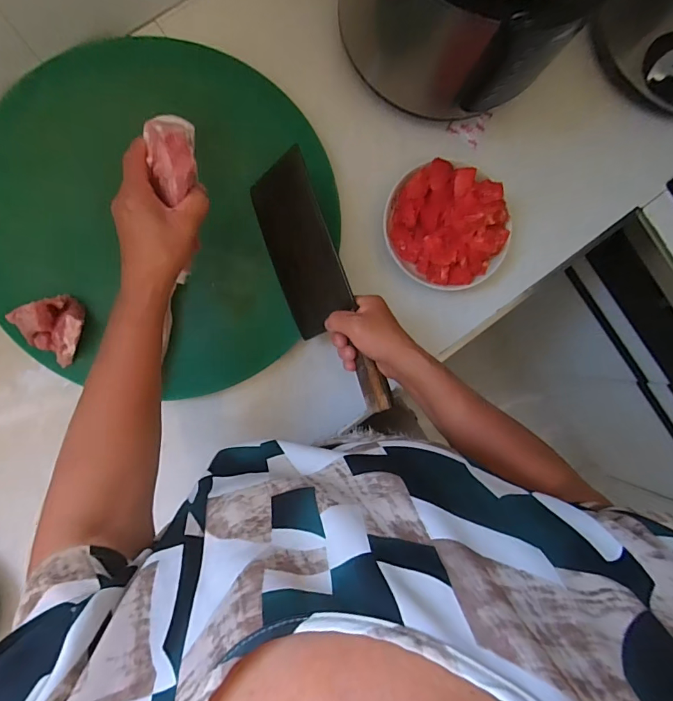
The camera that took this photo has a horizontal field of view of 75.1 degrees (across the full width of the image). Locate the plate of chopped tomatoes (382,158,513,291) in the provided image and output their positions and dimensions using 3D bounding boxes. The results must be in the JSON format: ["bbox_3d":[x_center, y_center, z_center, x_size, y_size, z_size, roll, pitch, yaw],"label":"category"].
[{"bbox_3d":[0.151,-0.168,0.593,0.176,0.080,0.151,30,86,-5],"label":"plate of chopped tomatoes"}]

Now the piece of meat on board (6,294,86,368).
[{"bbox_3d":[-0.325,-0.023,0.510,0.059,0.053,0.072,-27,92,-6],"label":"piece of meat on board"}]

